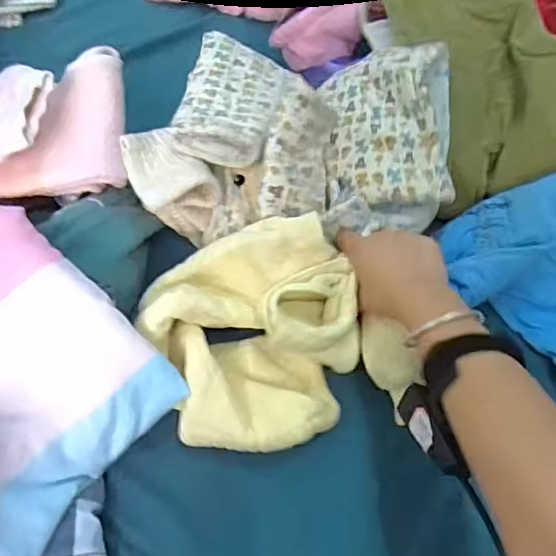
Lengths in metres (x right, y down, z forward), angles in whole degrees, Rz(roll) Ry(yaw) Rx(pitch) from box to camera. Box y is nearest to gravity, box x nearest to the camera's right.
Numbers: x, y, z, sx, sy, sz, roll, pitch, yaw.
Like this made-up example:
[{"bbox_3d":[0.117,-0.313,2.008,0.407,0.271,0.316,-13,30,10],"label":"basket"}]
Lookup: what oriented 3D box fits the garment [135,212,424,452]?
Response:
[{"bbox_3d":[-0.009,0.041,0.503,0.202,0.100,0.186,-14,55,-9],"label":"garment"}]

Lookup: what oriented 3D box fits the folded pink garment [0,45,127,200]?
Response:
[{"bbox_3d":[-0.235,-0.158,0.555,0.154,0.085,0.154,-5,54,-3],"label":"folded pink garment"}]

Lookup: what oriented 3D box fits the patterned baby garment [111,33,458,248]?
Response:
[{"bbox_3d":[0.017,-0.154,0.592,0.314,0.119,0.222,4,54,4],"label":"patterned baby garment"}]

